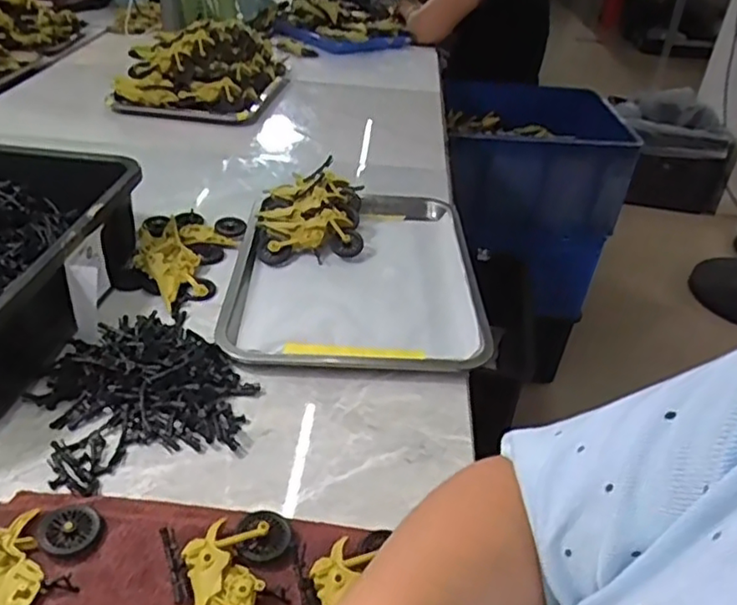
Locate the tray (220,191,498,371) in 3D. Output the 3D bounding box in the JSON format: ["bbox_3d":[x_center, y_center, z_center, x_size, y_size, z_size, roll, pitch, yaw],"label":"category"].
[{"bbox_3d":[-0.017,-0.044,0.727,0.259,0.024,0.356,3,34,-3],"label":"tray"}]

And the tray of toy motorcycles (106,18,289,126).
[{"bbox_3d":[-0.305,-0.445,1.190,0.249,0.125,0.315,7,34,3],"label":"tray of toy motorcycles"}]

